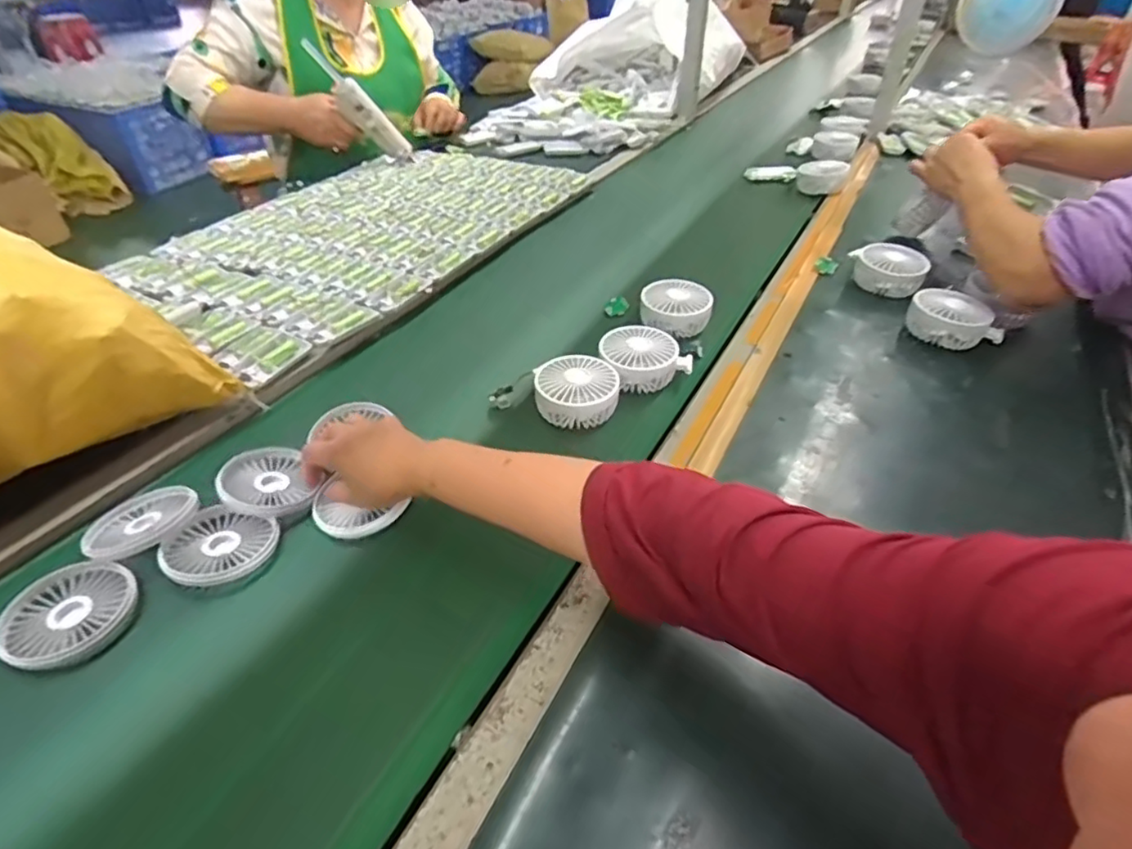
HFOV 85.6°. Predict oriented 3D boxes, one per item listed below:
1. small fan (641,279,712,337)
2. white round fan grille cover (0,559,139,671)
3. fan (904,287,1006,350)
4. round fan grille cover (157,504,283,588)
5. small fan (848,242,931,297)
[{"bbox_3d":[0.138,-0.146,0.766,0.088,0.043,0.070,3,41,4],"label":"small fan"},{"bbox_3d":[-0.379,0.146,0.469,0.077,0.016,0.088,22,38,6],"label":"white round fan grille cover"},{"bbox_3d":[0.468,-0.129,0.742,0.093,0.041,0.079,-3,41,-4],"label":"fan"},{"bbox_3d":[-0.294,0.102,0.514,0.081,0.020,0.079,0,40,0],"label":"round fan grille cover"},{"bbox_3d":[0.438,-0.212,0.830,0.095,0.046,0.074,11,42,13],"label":"small fan"}]

